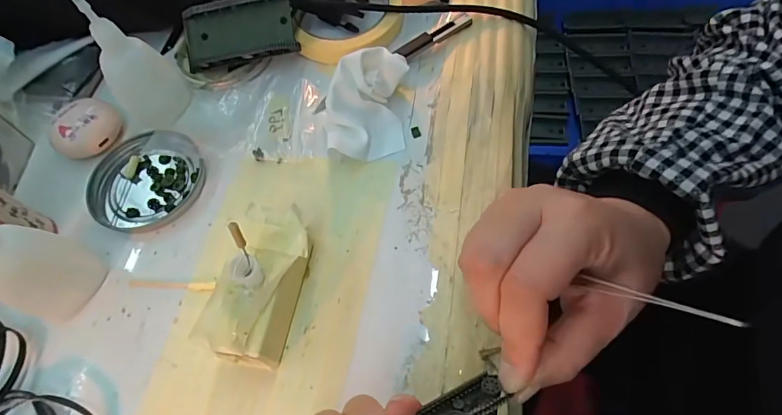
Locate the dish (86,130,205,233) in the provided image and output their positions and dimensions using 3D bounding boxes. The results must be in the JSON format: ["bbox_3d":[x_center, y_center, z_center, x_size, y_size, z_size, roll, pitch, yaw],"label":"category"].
[{"bbox_3d":[-0.172,-0.020,0.306,0.077,0.010,0.074,-3,62,5],"label":"dish"}]

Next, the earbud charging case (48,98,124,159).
[{"bbox_3d":[-0.224,-0.058,0.320,0.043,0.019,0.047,28,68,19],"label":"earbud charging case"}]

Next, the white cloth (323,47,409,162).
[{"bbox_3d":[-0.017,-0.073,0.303,0.053,0.013,0.078,3,83,-13],"label":"white cloth"}]

